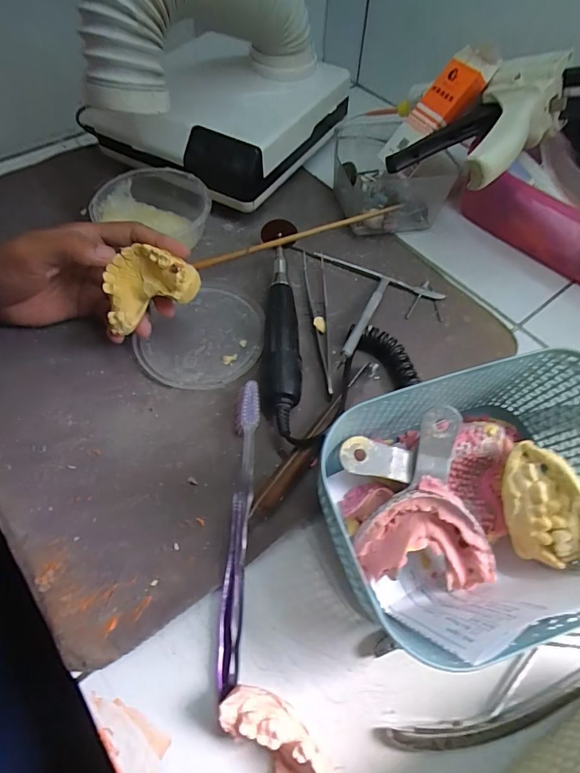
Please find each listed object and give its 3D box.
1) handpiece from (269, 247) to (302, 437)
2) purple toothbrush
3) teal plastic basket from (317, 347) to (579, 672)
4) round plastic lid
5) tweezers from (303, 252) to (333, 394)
[{"bbox_3d":[-0.005,-0.038,0.323,0.022,0.027,0.161,-1,58,-2],"label":"handpiece"},{"bbox_3d":[-0.032,0.080,0.260,0.015,0.018,0.177,2,58,0],"label":"purple toothbrush"},{"bbox_3d":[0.110,0.061,0.228,0.168,0.089,0.127,-19,61,-13],"label":"teal plastic basket"},{"bbox_3d":[-0.070,-0.043,0.332,0.092,0.011,0.096,1,58,-1],"label":"round plastic lid"},{"bbox_3d":[0.023,-0.059,0.350,0.018,0.009,0.146,-1,58,-2],"label":"tweezers"}]

